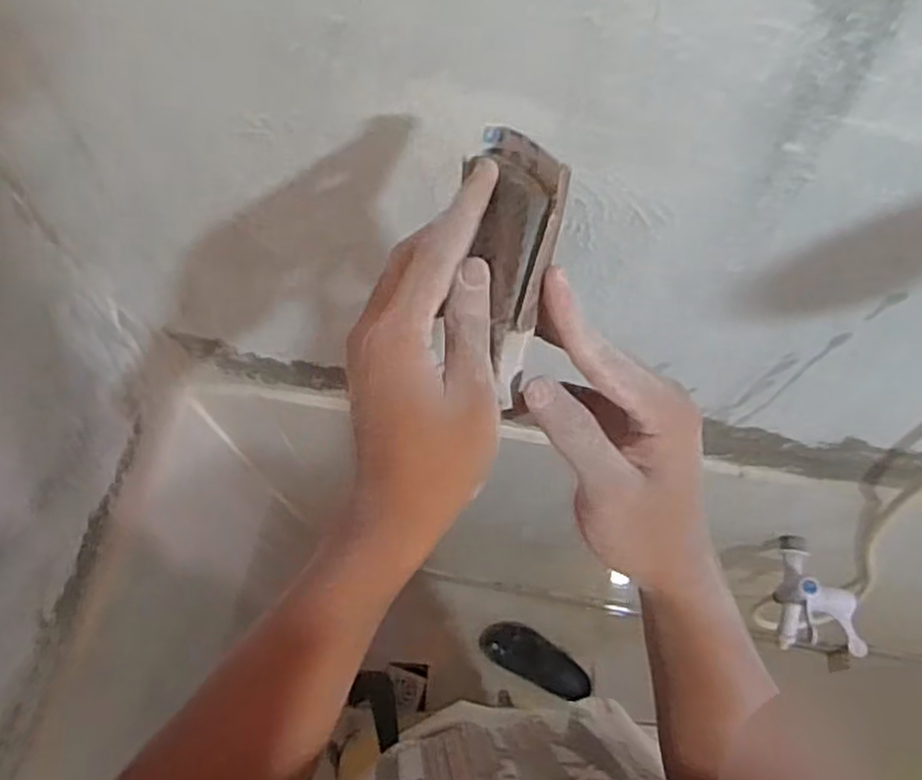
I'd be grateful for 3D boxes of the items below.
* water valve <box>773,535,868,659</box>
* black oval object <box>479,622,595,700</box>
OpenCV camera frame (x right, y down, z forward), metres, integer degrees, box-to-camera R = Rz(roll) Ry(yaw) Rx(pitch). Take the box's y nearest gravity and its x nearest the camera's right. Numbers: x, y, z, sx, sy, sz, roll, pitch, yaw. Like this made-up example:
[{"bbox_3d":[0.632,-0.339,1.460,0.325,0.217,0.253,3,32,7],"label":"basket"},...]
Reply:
[{"bbox_3d":[0.484,0.273,1.010,0.090,0.102,0.146,6,68,2],"label":"water valve"},{"bbox_3d":[0.178,0.646,1.790,0.272,0.065,0.103,29,71,11],"label":"black oval object"}]

